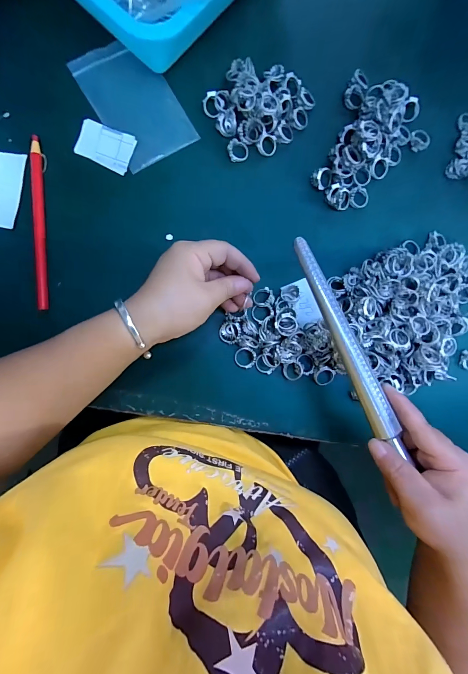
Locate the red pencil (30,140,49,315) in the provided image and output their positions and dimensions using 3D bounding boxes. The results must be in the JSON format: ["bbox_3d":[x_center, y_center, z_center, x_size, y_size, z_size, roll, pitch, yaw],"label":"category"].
[{"bbox_3d":[-0.190,-0.110,0.301,0.009,0.005,0.166,-2,90,-7],"label":"red pencil"}]

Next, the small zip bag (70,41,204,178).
[{"bbox_3d":[-0.100,-0.238,0.313,0.077,0.004,0.120,-32,93,-6],"label":"small zip bag"}]

